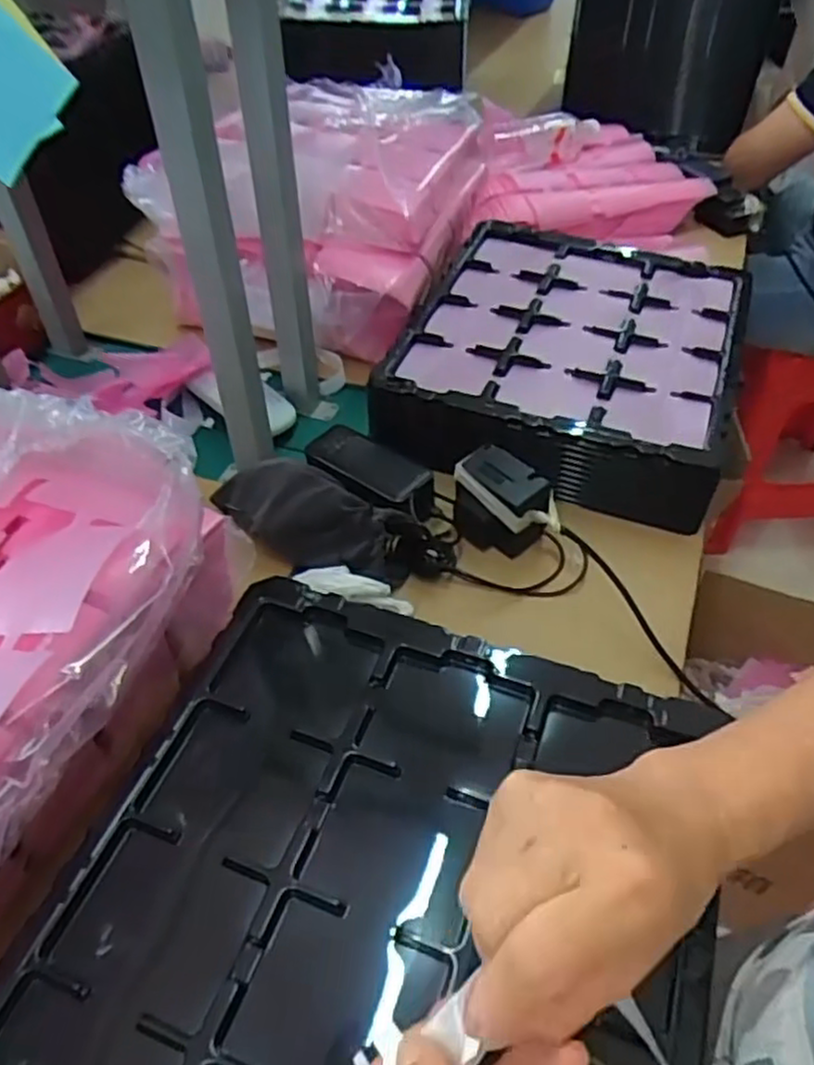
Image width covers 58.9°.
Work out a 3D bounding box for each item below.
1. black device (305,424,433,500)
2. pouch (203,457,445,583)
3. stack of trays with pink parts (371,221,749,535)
[{"bbox_3d":[-0.039,-0.069,0.701,0.127,0.012,0.058,28,54,24],"label":"black device"},{"bbox_3d":[-0.077,-0.006,0.659,0.221,0.053,0.082,25,53,21],"label":"pouch"},{"bbox_3d":[0.176,-0.188,0.791,0.338,0.075,0.412,16,50,15],"label":"stack of trays with pink parts"}]

